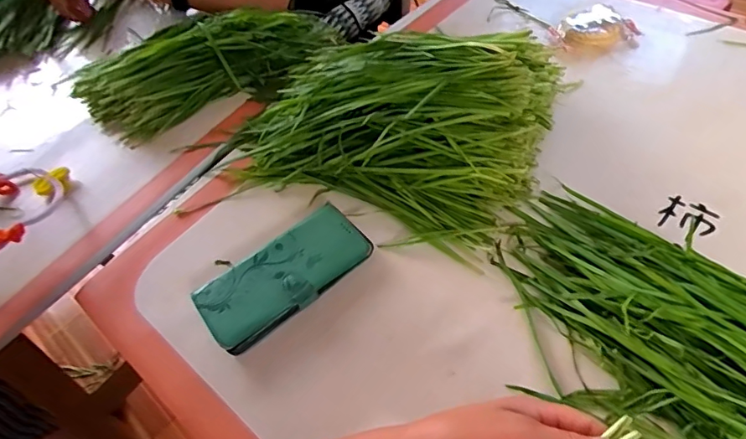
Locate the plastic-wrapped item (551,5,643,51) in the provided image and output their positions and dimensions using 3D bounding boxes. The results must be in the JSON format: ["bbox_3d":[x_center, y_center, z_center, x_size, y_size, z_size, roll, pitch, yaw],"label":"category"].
[{"bbox_3d":[0.287,-0.251,0.641,0.103,0.024,0.069,-8,53,2],"label":"plastic-wrapped item"}]

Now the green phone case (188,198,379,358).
[{"bbox_3d":[-0.084,0.051,0.466,0.163,0.018,0.076,-36,57,-18],"label":"green phone case"}]

